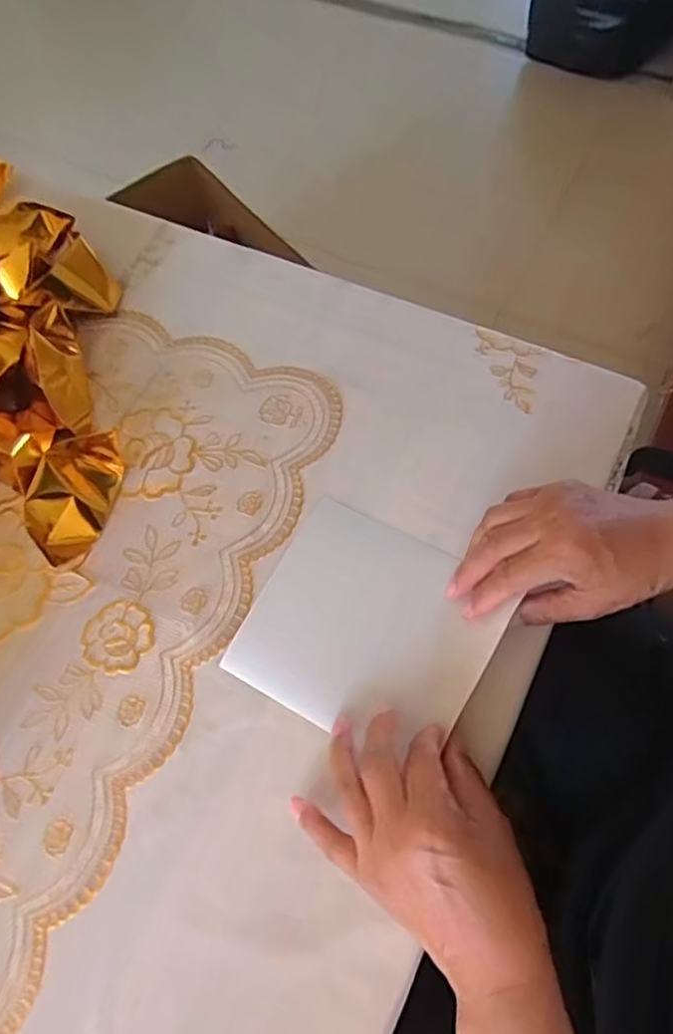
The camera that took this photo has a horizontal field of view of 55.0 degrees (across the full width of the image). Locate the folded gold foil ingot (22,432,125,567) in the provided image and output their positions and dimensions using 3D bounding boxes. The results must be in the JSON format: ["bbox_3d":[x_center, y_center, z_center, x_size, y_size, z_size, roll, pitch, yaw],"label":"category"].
[{"bbox_3d":[-0.185,-0.018,0.458,0.040,0.038,0.102,12,66,9],"label":"folded gold foil ingot"}]

